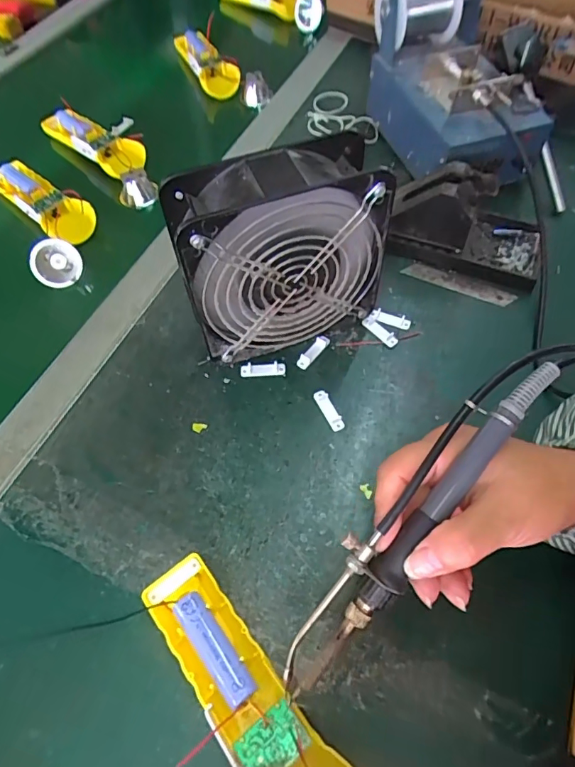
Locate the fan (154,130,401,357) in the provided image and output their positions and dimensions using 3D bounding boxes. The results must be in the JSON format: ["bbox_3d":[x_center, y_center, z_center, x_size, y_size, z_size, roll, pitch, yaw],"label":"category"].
[{"bbox_3d":[-0.003,-0.094,0.365,0.147,0.152,0.061,-18,59,-9],"label":"fan"}]

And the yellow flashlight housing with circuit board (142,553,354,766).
[{"bbox_3d":[-0.025,0.171,0.269,0.044,0.026,0.162,-38,66,-19],"label":"yellow flashlight housing with circuit board"}]

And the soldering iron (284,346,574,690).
[{"bbox_3d":[0.071,0.061,0.233,0.038,0.021,0.218,40,91,24],"label":"soldering iron"}]

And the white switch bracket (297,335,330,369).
[{"bbox_3d":[0.023,-0.029,0.409,0.011,0.006,0.039,35,66,21],"label":"white switch bracket"}]

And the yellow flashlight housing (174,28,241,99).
[{"bbox_3d":[-0.115,-0.453,0.681,0.051,0.041,0.162,-22,59,-11],"label":"yellow flashlight housing"}]

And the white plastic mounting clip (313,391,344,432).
[{"bbox_3d":[0.033,0.021,0.379,0.011,0.005,0.037,-23,60,-12],"label":"white plastic mounting clip"}]

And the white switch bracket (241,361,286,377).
[{"bbox_3d":[-0.021,-0.012,0.402,0.037,0.006,0.010,-5,58,-1],"label":"white switch bracket"}]

